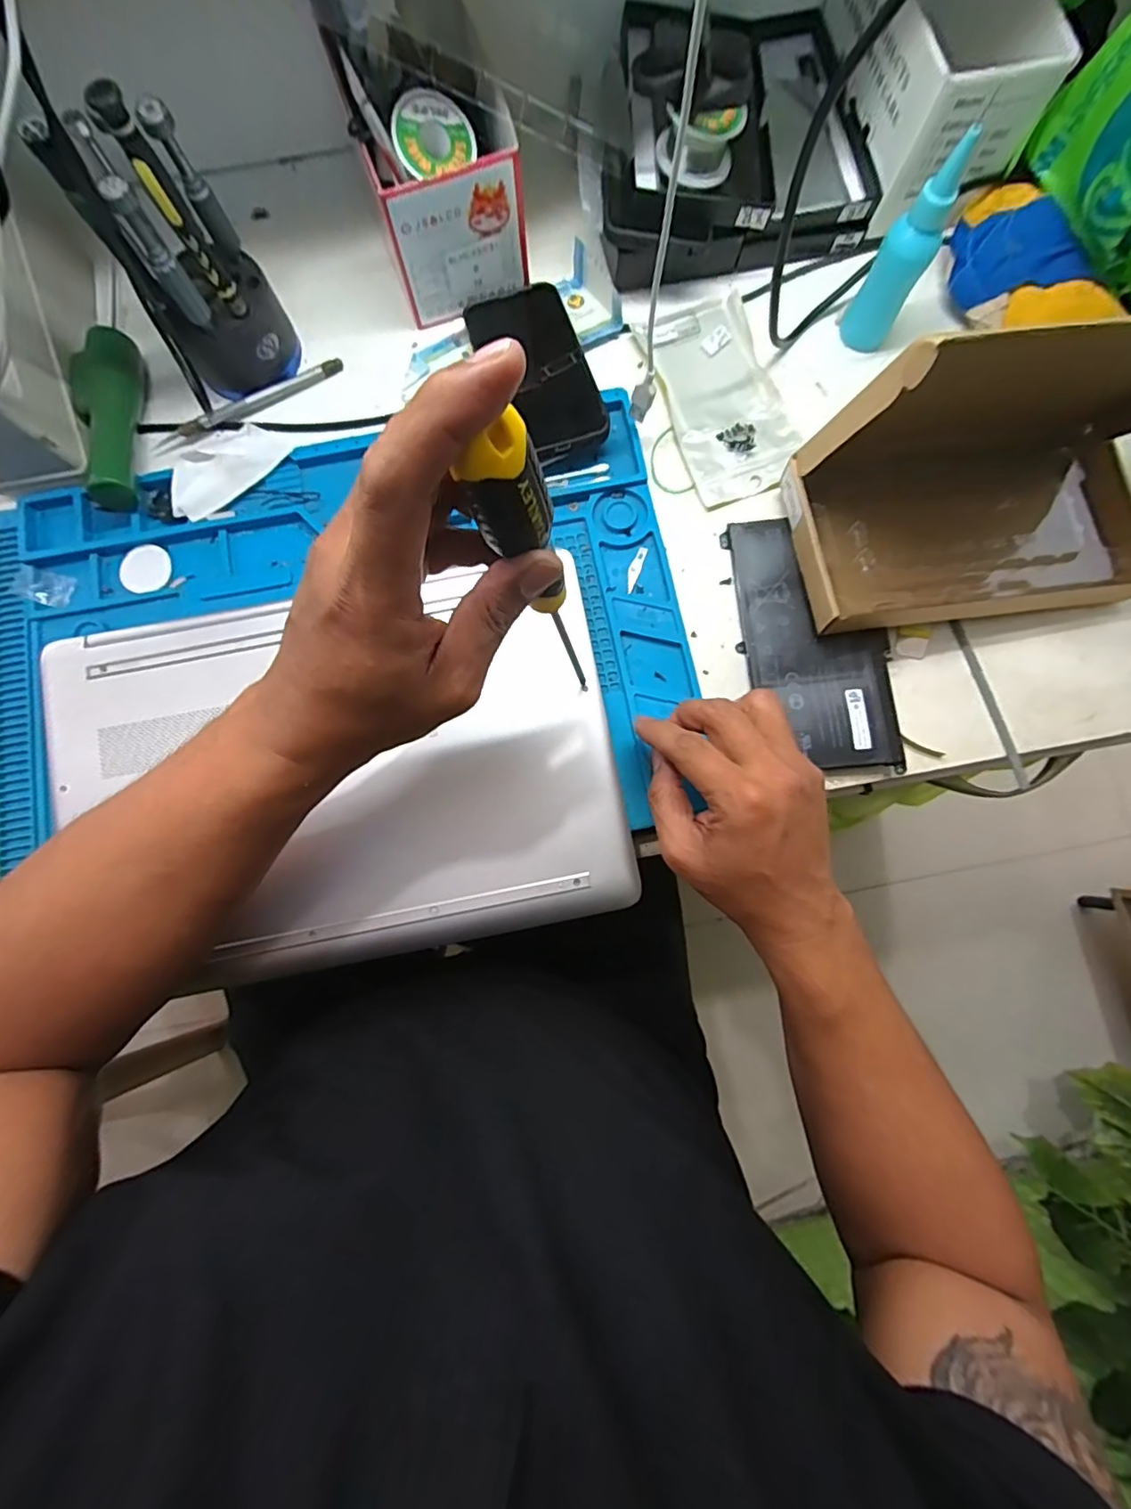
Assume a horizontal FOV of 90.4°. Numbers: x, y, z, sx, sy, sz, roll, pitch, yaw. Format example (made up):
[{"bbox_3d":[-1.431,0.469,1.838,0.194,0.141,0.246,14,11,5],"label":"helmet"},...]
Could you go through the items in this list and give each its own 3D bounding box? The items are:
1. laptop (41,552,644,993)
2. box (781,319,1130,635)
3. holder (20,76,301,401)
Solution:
[{"bbox_3d":[-0.143,0.011,0.362,0.353,0.019,0.239,-11,80,-1],"label":"laptop"},{"bbox_3d":[0.273,-0.162,0.330,0.226,0.146,0.120,-6,80,0],"label":"box"},{"bbox_3d":[-0.243,-0.323,0.361,0.075,0.155,0.075,-29,81,-4],"label":"holder"}]

